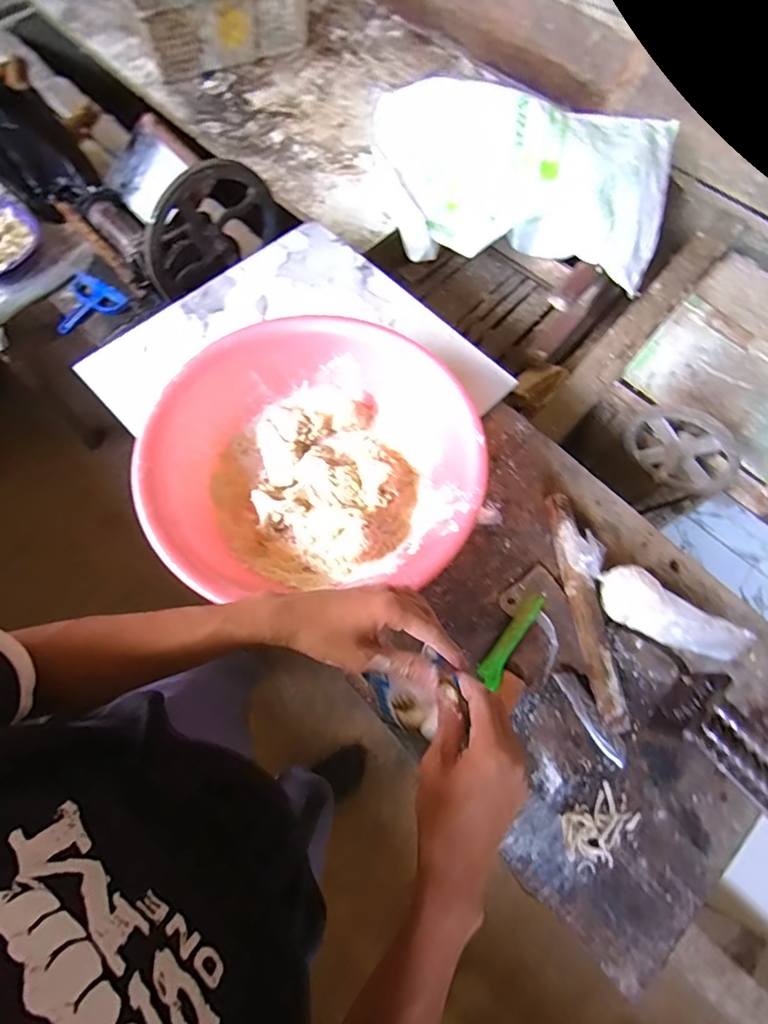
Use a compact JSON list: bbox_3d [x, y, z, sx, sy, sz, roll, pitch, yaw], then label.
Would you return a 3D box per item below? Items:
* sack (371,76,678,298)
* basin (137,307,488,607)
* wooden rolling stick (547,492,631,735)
[{"bbox_3d":[0.308,-0.785,1.161,0.687,0.209,0.412,9,70,3],"label":"sack"},{"bbox_3d":[-0.081,-0.081,0.662,0.390,0.130,0.354,0,70,0],"label":"basin"},{"bbox_3d":[0.264,0.120,0.658,0.031,0.031,0.307,-7,70,-3],"label":"wooden rolling stick"}]

